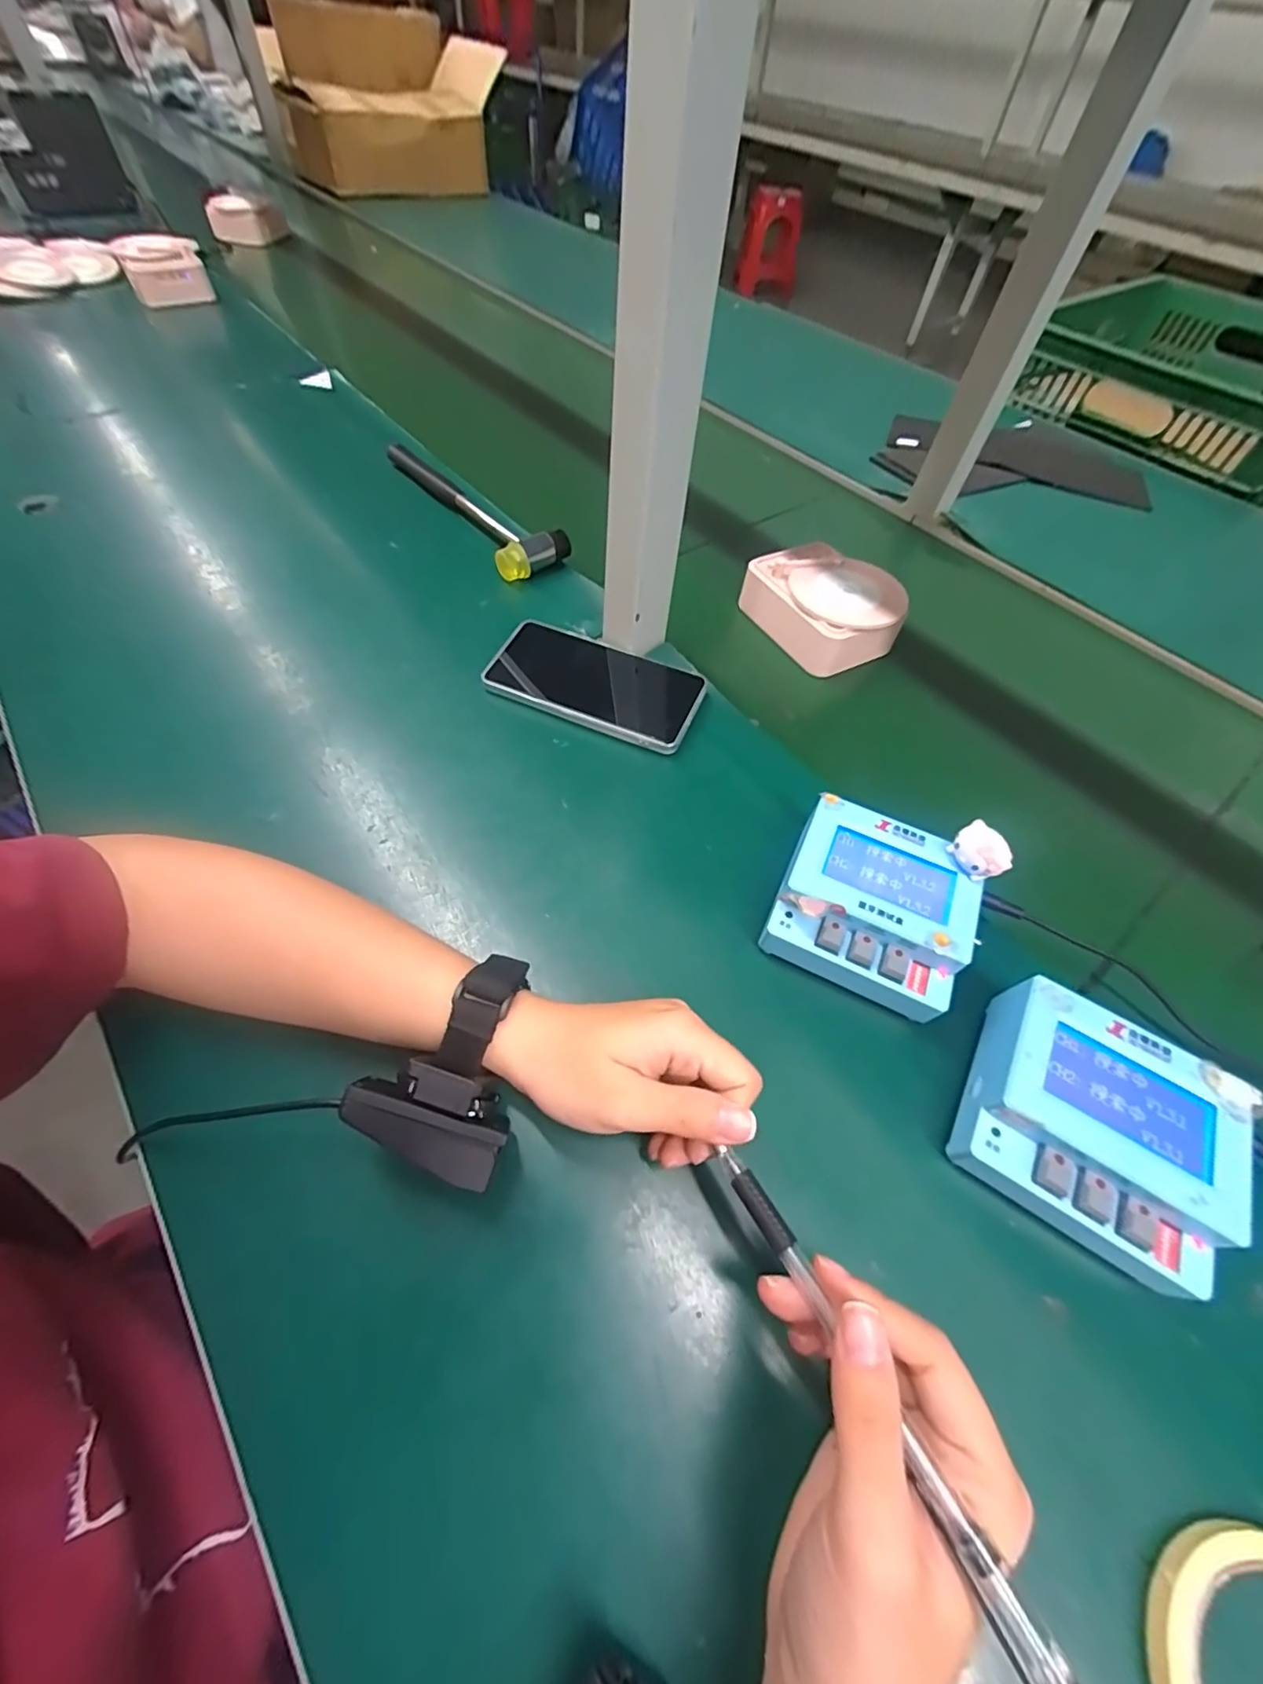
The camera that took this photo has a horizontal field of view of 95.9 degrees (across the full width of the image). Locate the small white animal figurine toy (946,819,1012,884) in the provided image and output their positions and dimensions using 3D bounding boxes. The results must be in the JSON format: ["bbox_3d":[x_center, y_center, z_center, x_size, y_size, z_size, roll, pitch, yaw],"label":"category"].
[{"bbox_3d":[0.193,0.007,0.317,0.019,0.023,0.030,-33,64,-23],"label":"small white animal figurine toy"}]

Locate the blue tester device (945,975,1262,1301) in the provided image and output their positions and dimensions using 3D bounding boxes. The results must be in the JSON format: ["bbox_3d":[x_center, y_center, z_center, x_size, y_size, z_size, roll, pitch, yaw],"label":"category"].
[{"bbox_3d":[0.221,0.138,0.277,0.104,0.049,0.096,29,59,15],"label":"blue tester device"}]

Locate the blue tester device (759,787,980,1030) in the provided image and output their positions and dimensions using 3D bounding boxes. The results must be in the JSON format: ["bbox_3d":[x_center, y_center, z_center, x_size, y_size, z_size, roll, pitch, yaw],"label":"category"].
[{"bbox_3d":[0.139,0.040,0.337,0.105,0.052,0.100,26,58,13],"label":"blue tester device"}]

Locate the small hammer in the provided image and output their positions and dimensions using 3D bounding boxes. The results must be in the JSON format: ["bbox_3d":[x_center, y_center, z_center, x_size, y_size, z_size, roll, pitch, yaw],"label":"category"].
[{"bbox_3d":[-0.167,-0.342,0.581,0.070,0.037,0.262,-33,64,-23],"label":"small hammer"}]

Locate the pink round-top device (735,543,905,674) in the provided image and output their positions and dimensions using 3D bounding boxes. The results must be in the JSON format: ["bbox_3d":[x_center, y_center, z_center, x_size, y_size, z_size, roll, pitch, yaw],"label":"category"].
[{"bbox_3d":[0.174,-0.214,0.520,0.090,0.060,0.125,-24,61,-19],"label":"pink round-top device"}]

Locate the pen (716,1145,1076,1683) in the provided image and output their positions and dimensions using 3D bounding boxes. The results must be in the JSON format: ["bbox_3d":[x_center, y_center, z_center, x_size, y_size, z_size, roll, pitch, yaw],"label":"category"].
[{"bbox_3d":[0.074,0.171,0.185,0.011,0.011,0.145,-23,50,-18],"label":"pen"}]

